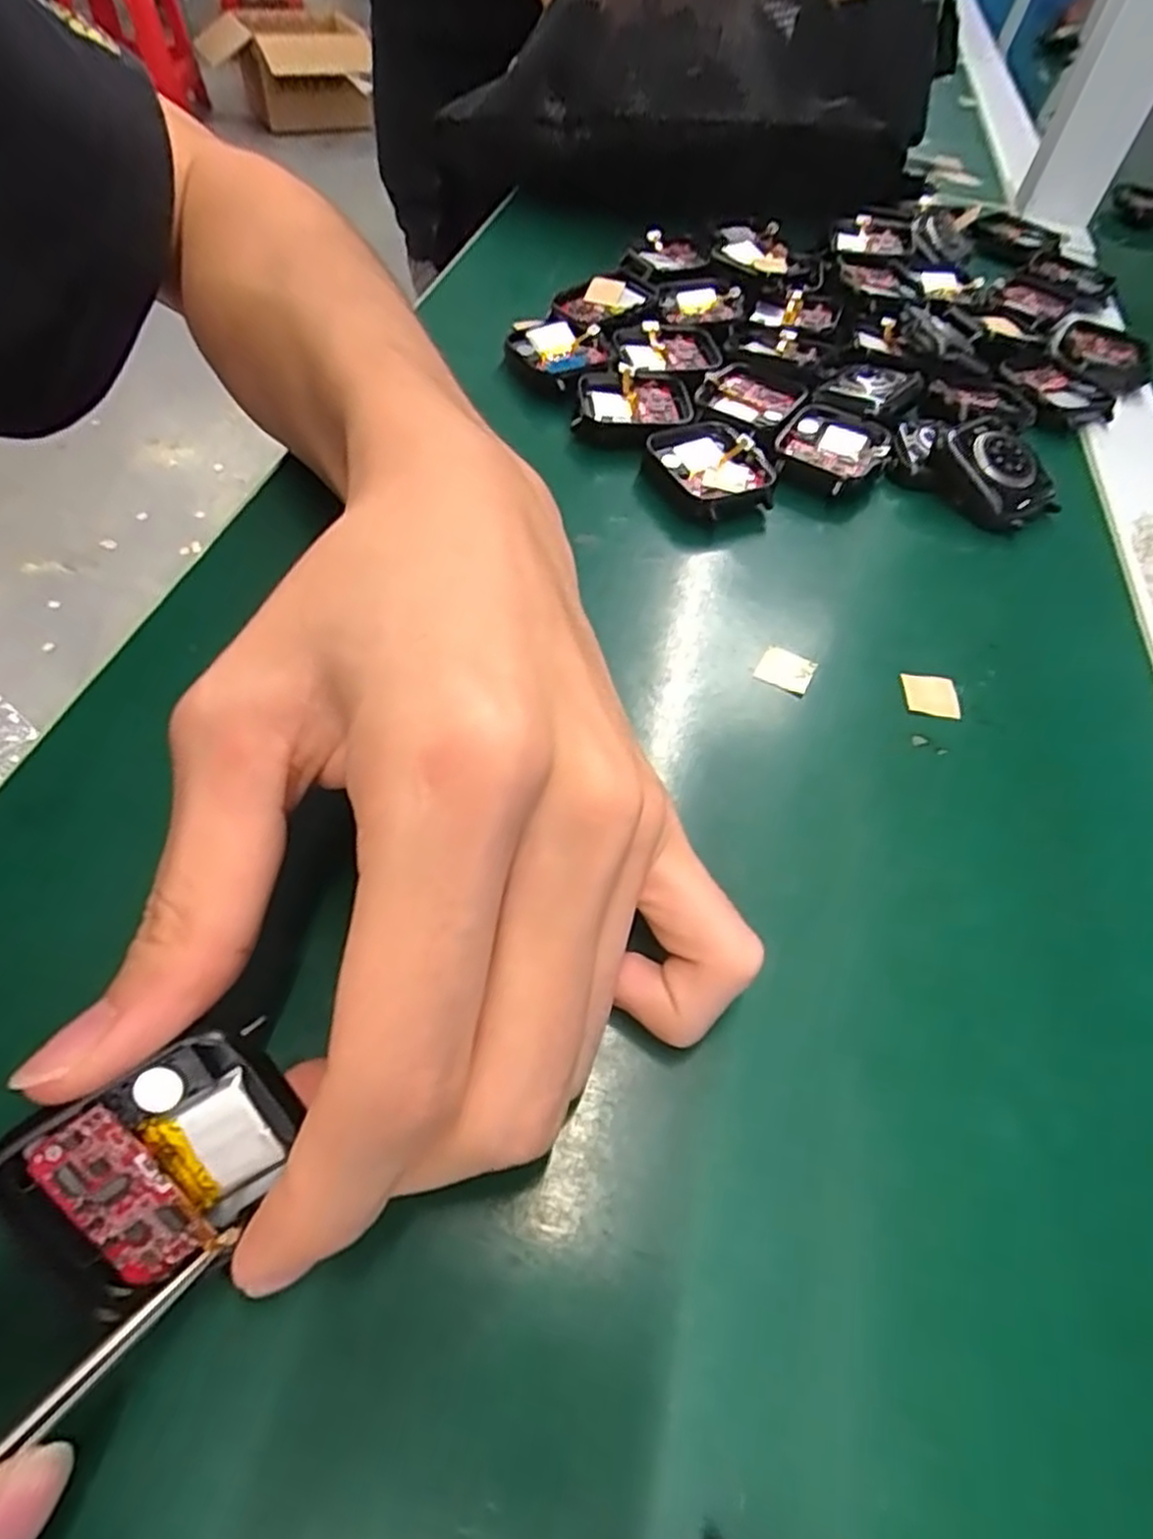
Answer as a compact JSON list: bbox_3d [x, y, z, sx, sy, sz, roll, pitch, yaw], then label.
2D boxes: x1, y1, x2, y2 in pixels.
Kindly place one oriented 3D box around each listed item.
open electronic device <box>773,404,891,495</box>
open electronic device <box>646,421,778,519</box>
[{"bbox_3d":[0.096,-0.120,0.277,0.036,0.010,0.043,29,57,14],"label":"open electronic device"},{"bbox_3d":[0.050,-0.107,0.264,0.037,0.013,0.045,-18,59,-18],"label":"open electronic device"}]

